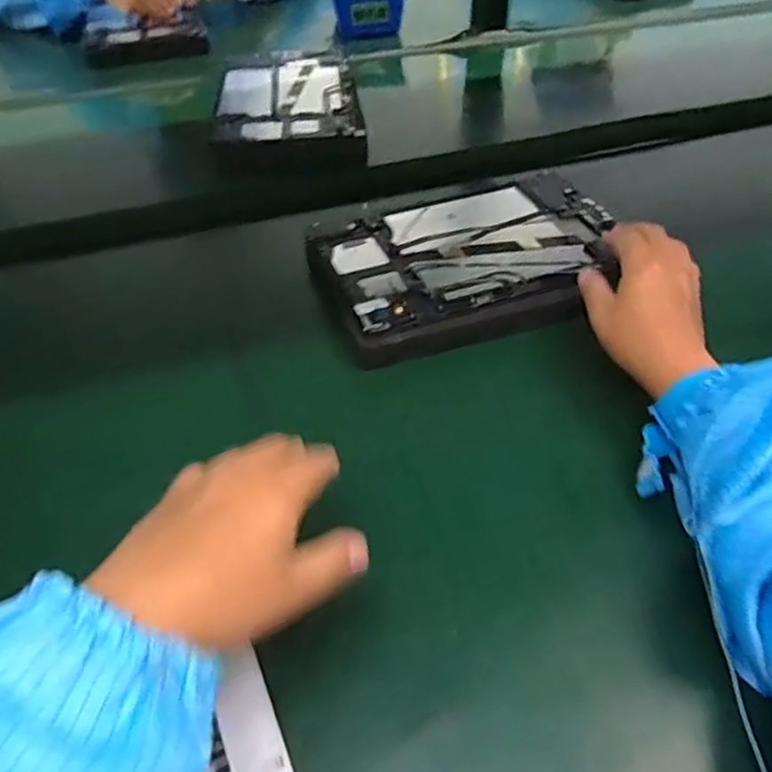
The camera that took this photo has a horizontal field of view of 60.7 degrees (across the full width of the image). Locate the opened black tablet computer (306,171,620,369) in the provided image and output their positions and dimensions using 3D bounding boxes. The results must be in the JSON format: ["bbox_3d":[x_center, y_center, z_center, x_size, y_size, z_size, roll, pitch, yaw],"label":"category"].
[{"bbox_3d":[0.069,-0.097,0.519,0.236,0.025,0.172,-13,48,-12],"label":"opened black tablet computer"}]

